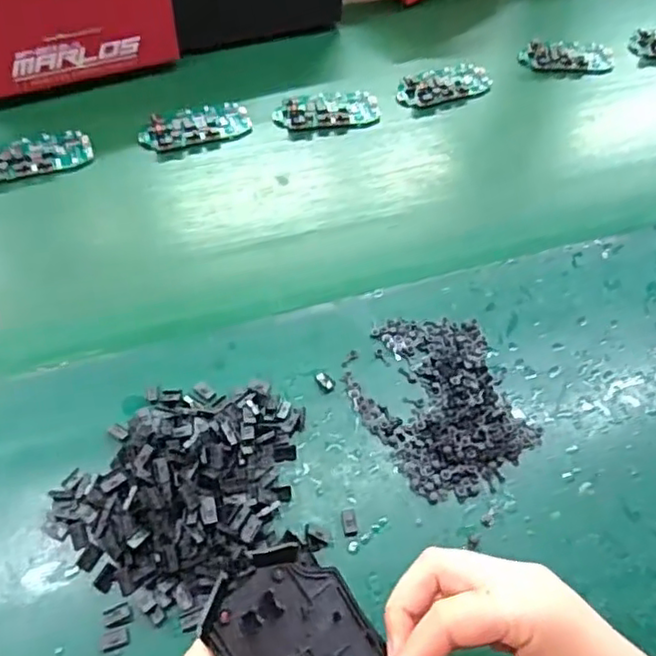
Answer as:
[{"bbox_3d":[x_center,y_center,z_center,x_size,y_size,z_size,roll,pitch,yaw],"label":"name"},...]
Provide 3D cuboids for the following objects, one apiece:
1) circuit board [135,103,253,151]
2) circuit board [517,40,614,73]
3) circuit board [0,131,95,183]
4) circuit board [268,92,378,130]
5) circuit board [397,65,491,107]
[{"bbox_3d":[-0.116,-0.180,0.566,0.097,0.013,0.041,-23,60,-19],"label":"circuit board"},{"bbox_3d":[0.250,-0.282,0.662,0.094,0.016,0.032,2,55,-3],"label":"circuit board"},{"bbox_3d":[-0.250,-0.147,0.534,0.096,0.013,0.049,-17,58,-15],"label":"circuit board"},{"bbox_3d":[-0.001,-0.204,0.593,0.099,0.009,0.046,-12,57,-12],"label":"circuit board"},{"bbox_3d":[0.115,-0.238,0.624,0.099,0.012,0.046,-24,60,-19],"label":"circuit board"}]

